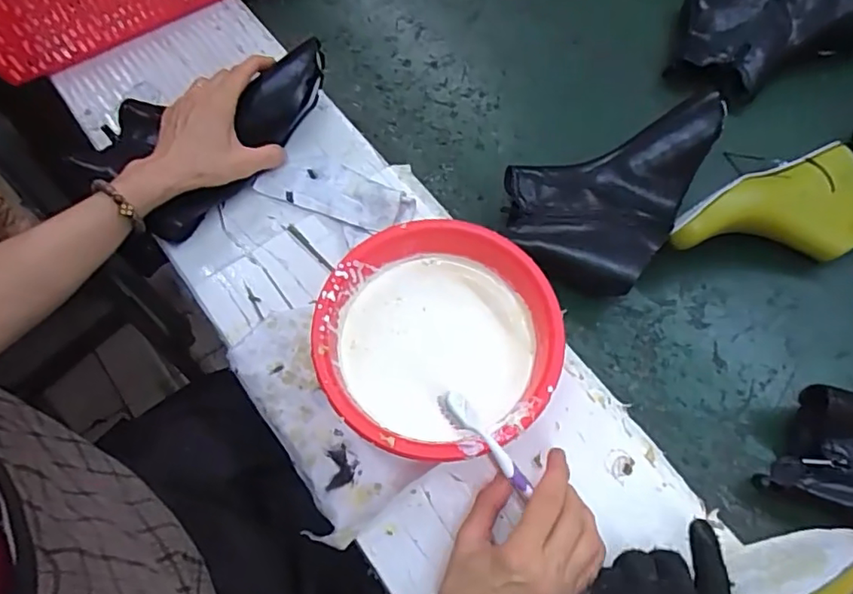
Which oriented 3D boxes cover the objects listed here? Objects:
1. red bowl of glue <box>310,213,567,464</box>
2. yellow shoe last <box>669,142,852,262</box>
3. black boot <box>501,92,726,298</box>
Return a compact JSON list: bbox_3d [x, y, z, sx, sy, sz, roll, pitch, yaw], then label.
[{"bbox_3d":[0.008,0.040,0.473,0.186,0.078,0.185,0,65,0],"label":"red bowl of glue"},{"bbox_3d":[0.351,-0.074,0.566,0.225,0.072,0.115,-29,69,-13],"label":"yellow shoe last"},{"bbox_3d":[0.173,-0.116,0.579,0.165,0.082,0.231,28,68,12],"label":"black boot"}]

